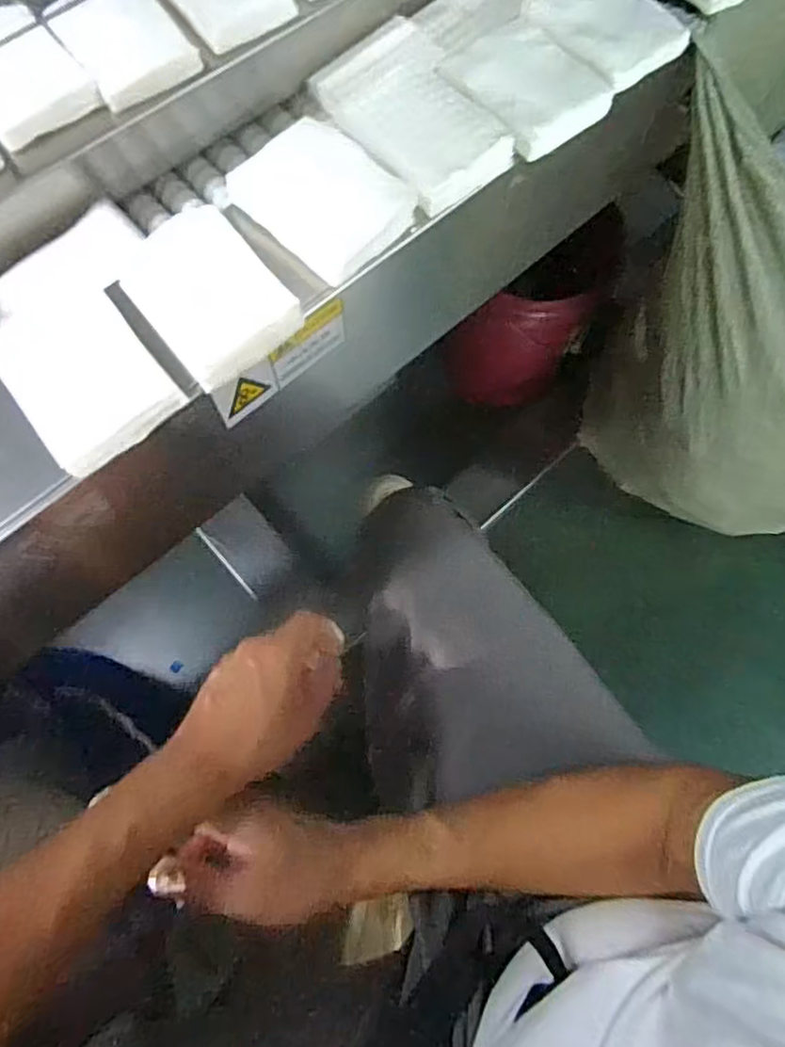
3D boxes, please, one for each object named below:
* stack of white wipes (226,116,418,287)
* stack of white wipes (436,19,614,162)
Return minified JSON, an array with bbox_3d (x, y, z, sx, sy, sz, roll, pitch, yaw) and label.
[{"bbox_3d":[-0.045,-0.208,0.417,0.102,0.020,0.075,42,76,11],"label":"stack of white wipes"},{"bbox_3d":[0.090,-0.301,0.449,0.079,0.018,0.099,-35,77,-12],"label":"stack of white wipes"}]

